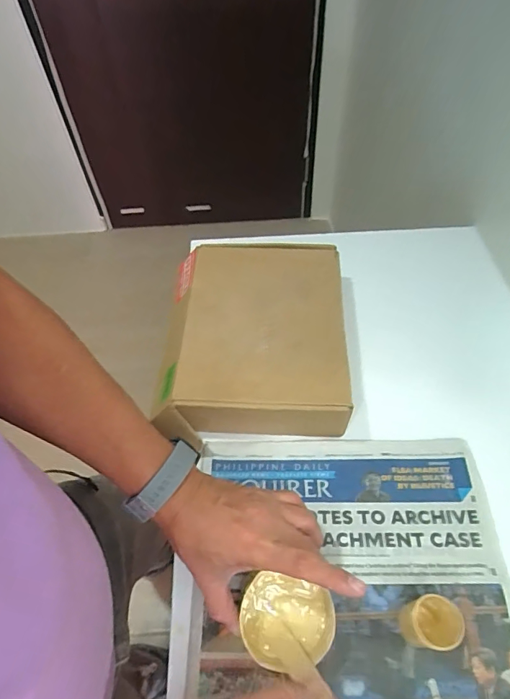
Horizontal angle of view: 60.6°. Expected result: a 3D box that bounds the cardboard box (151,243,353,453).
[{"bbox_3d":[0.000,-0.015,0.579,0.220,0.097,0.261,0,53,3],"label":"cardboard box"}]

